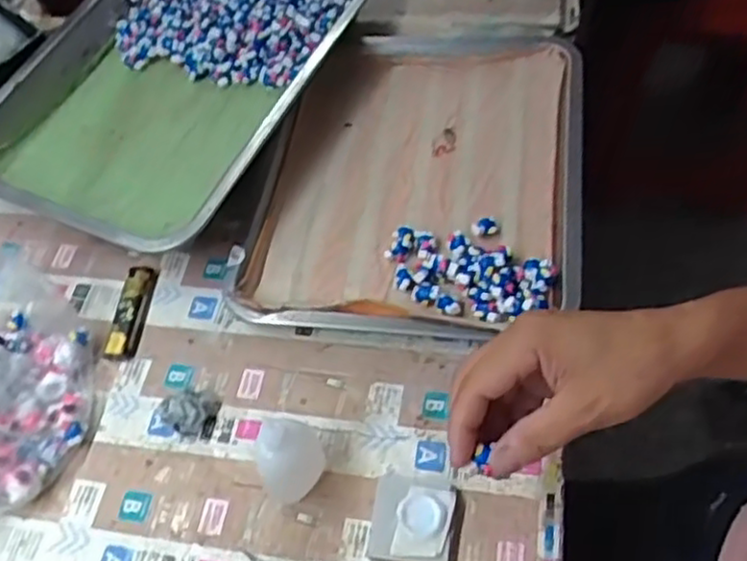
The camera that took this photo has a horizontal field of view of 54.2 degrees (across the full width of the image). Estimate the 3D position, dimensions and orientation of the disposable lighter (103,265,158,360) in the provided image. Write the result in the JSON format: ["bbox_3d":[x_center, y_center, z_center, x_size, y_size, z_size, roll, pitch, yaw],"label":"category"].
[{"bbox_3d":[-0.191,0.024,0.575,0.024,0.014,0.081,3,57,8],"label":"disposable lighter"}]

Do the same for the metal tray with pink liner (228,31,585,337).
[{"bbox_3d":[0.038,-0.086,0.607,0.259,0.044,0.290,4,62,10],"label":"metal tray with pink liner"}]

